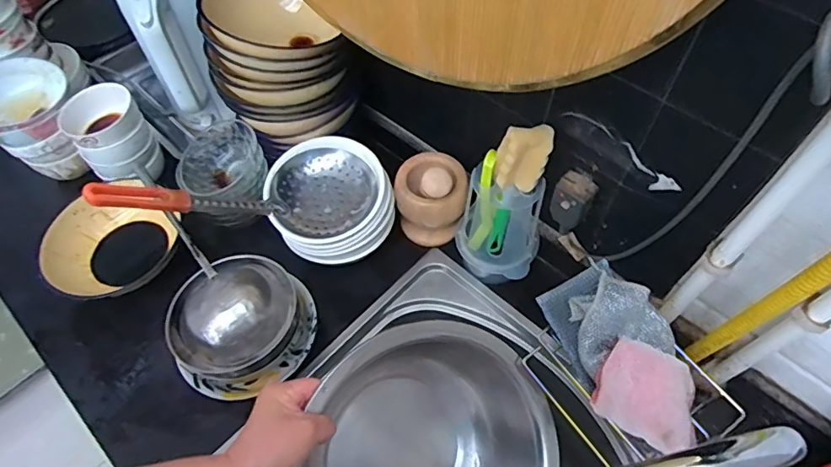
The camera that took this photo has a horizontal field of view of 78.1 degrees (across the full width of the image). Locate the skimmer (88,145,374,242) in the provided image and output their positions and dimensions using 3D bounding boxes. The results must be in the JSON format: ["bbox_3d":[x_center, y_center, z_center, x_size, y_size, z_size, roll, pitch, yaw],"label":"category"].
[{"bbox_3d":[-0.204,-0.050,0.628,0.329,0.094,0.143,-10,52,-41],"label":"skimmer"}]

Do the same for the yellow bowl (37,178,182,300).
[{"bbox_3d":[-0.435,0.031,0.751,0.162,0.086,0.164,-1,58,2],"label":"yellow bowl"}]

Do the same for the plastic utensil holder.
[{"bbox_3d":[0.107,-0.003,0.674,0.108,0.179,0.062,22,61,15],"label":"plastic utensil holder"}]

